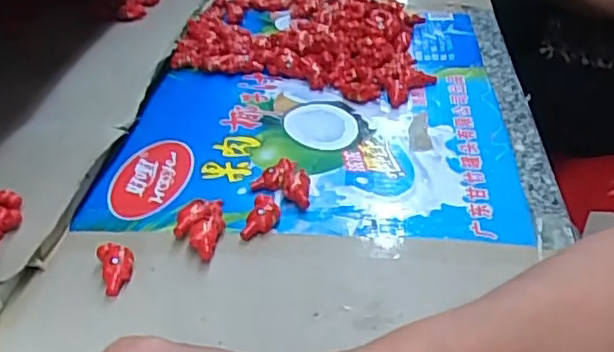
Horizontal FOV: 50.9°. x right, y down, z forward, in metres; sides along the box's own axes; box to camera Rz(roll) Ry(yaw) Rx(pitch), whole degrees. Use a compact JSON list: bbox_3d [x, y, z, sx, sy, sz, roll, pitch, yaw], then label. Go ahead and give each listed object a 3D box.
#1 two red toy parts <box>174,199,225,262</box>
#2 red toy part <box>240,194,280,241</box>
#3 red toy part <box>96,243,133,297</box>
[{"bbox_3d":[-0.065,0.033,0.392,0.029,0.014,0.047,-5,34,-6],"label":"two red toy parts"},{"bbox_3d":[-0.028,0.026,0.398,0.017,0.015,0.030,11,36,18],"label":"red toy part"},{"bbox_3d":[-0.108,0.052,0.369,0.018,0.016,0.032,-14,36,-18],"label":"red toy part"}]

